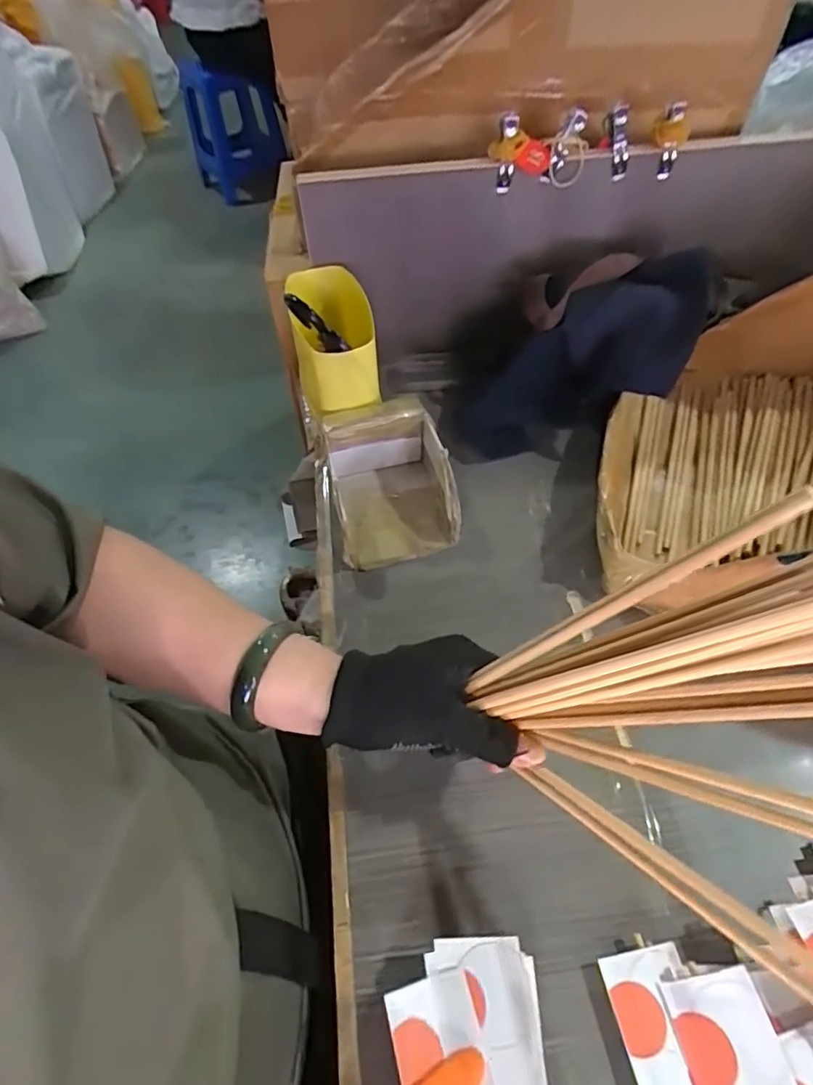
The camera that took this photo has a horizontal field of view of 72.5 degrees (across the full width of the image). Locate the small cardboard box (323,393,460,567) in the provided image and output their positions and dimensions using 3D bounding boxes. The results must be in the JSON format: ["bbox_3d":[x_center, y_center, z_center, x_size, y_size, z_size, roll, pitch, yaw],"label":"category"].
[{"bbox_3d":[-0.014,-0.058,0.505,0.105,0.065,0.141,-12,53,-6],"label":"small cardboard box"}]

